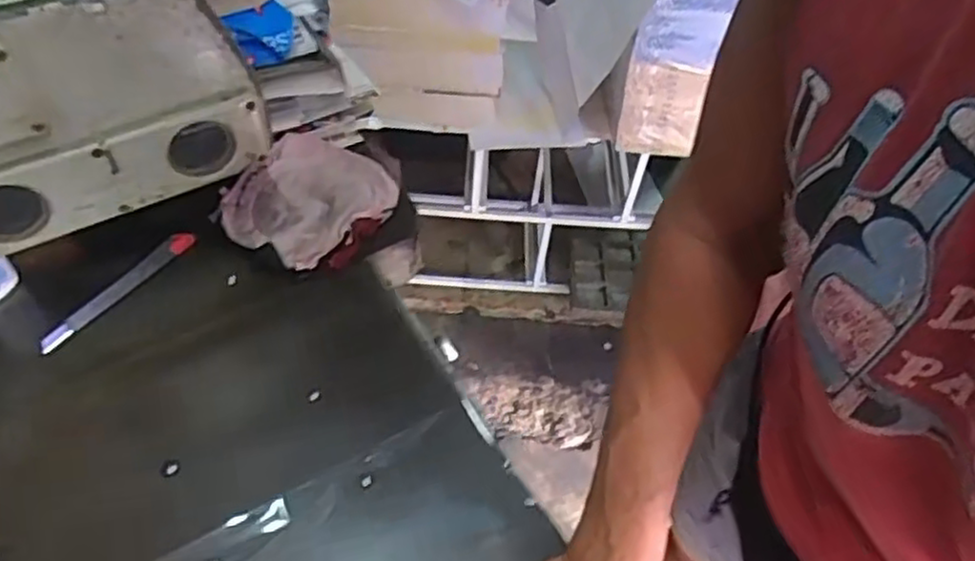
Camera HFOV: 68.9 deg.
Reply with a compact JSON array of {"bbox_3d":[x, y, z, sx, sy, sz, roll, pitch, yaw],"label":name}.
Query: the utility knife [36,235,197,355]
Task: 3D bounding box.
[{"bbox_3d":[-0.315,0.005,0.613,0.016,0.013,0.152,28,54,17],"label":"utility knife"}]

